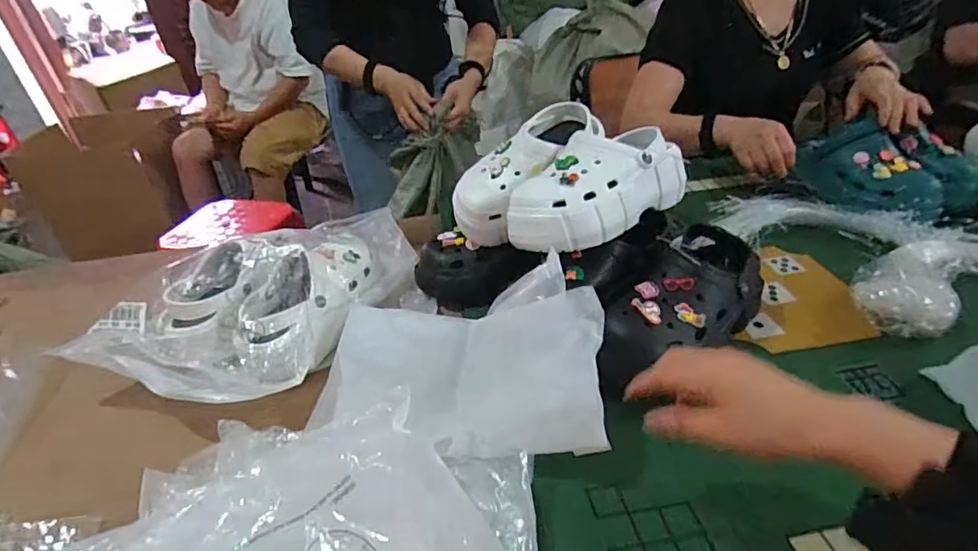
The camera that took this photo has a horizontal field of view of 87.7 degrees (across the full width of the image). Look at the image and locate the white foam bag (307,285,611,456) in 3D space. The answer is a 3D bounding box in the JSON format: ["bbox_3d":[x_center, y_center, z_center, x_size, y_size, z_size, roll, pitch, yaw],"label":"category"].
[{"bbox_3d":[-0.032,0.108,0.550,0.310,0.045,0.161,-6,55,22],"label":"white foam bag"}]

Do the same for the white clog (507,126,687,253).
[{"bbox_3d":[0.140,-0.115,0.650,0.235,0.086,0.114,-28,41,-28],"label":"white clog"}]

